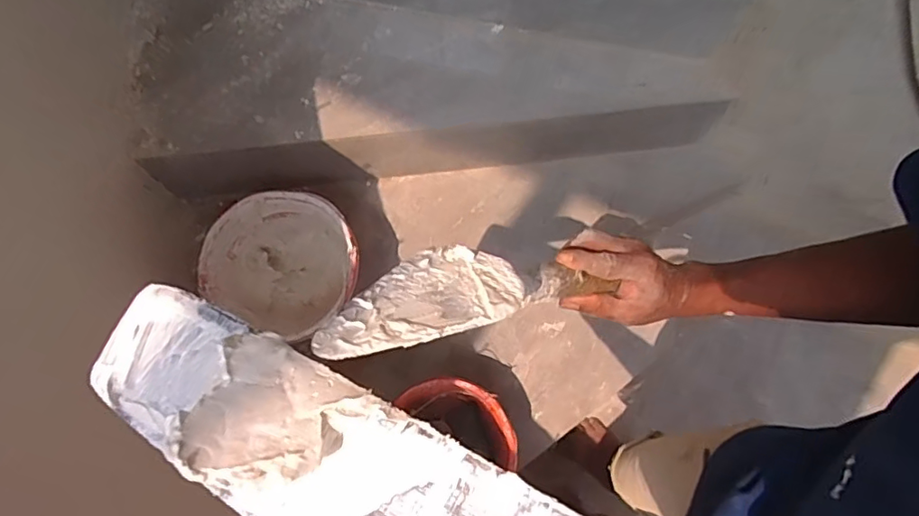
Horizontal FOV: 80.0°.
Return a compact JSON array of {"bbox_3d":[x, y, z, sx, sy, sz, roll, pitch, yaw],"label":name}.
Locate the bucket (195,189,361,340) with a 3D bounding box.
[{"bbox_3d":[-0.283,0.022,0.903,0.247,0.173,0.244,-20,75,-6],"label":"bucket"}]

